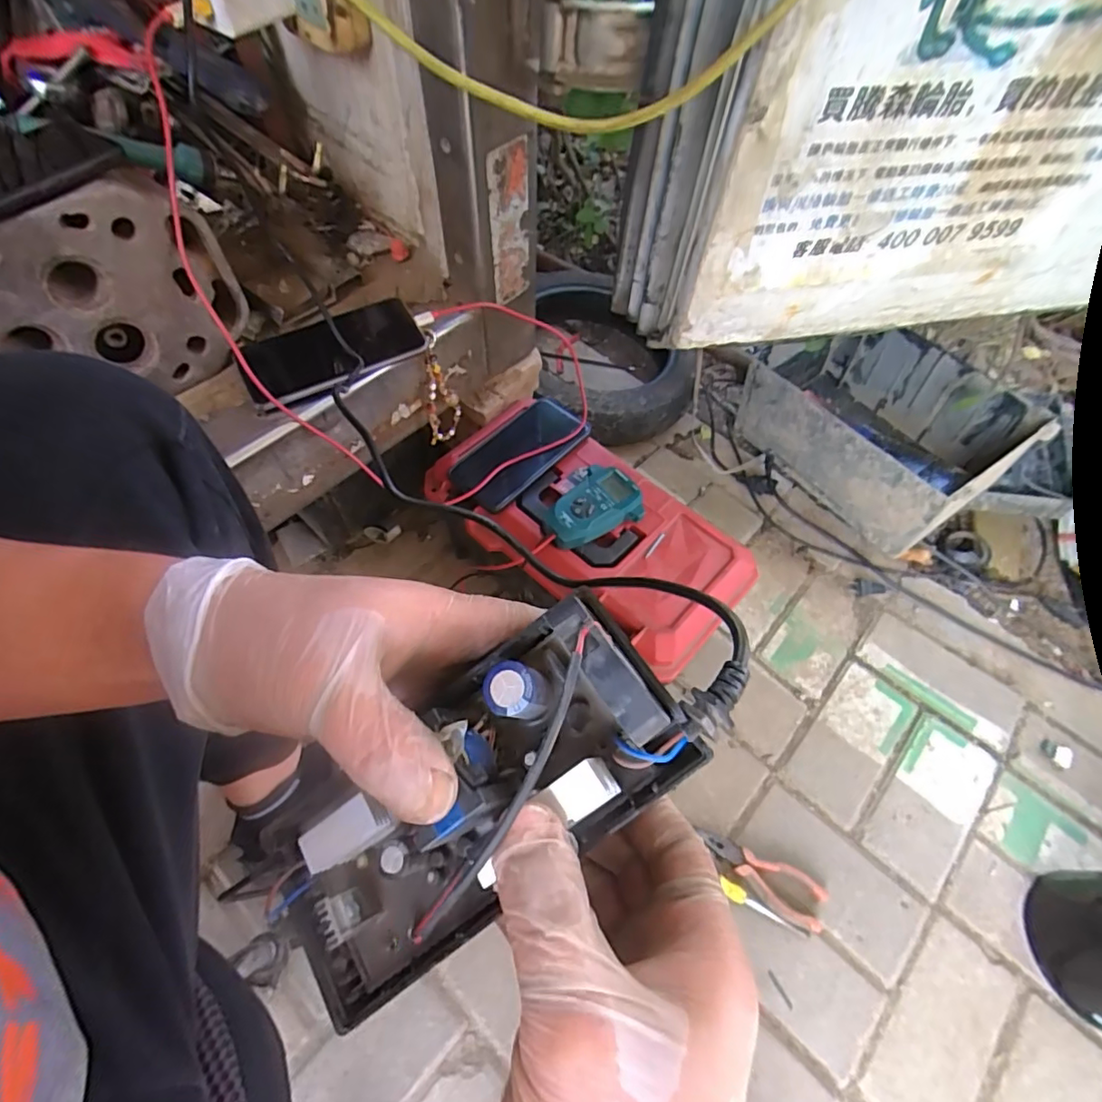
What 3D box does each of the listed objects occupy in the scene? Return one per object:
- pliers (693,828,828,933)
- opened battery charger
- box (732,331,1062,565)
[{"bbox_3d":[0.221,0.340,0.589,0.133,0.012,0.045,29,62,15],"label":"pliers"},{"bbox_3d":[-0.028,0.087,0.191,0.157,0.043,0.072,-44,67,5],"label":"opened battery charger"},{"bbox_3d":[0.459,-0.182,0.806,0.217,0.168,0.324,-29,64,-19],"label":"box"}]

